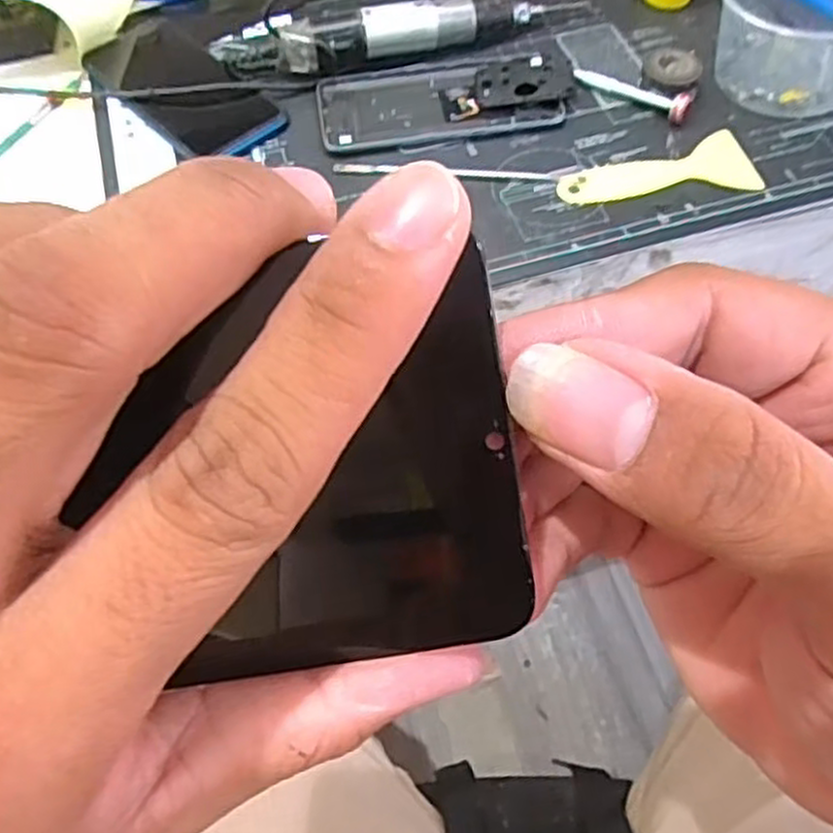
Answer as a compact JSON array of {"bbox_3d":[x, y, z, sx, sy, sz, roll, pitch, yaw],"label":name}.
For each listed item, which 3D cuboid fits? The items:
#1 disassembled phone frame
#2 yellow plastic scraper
[{"bbox_3d":[0.021,-0.218,0.525,0.173,0.007,0.074,-8,59,-2],"label":"disassembled phone frame"},{"bbox_3d":[0.150,-0.153,0.484,0.122,0.004,0.048,-12,59,-5],"label":"yellow plastic scraper"}]

